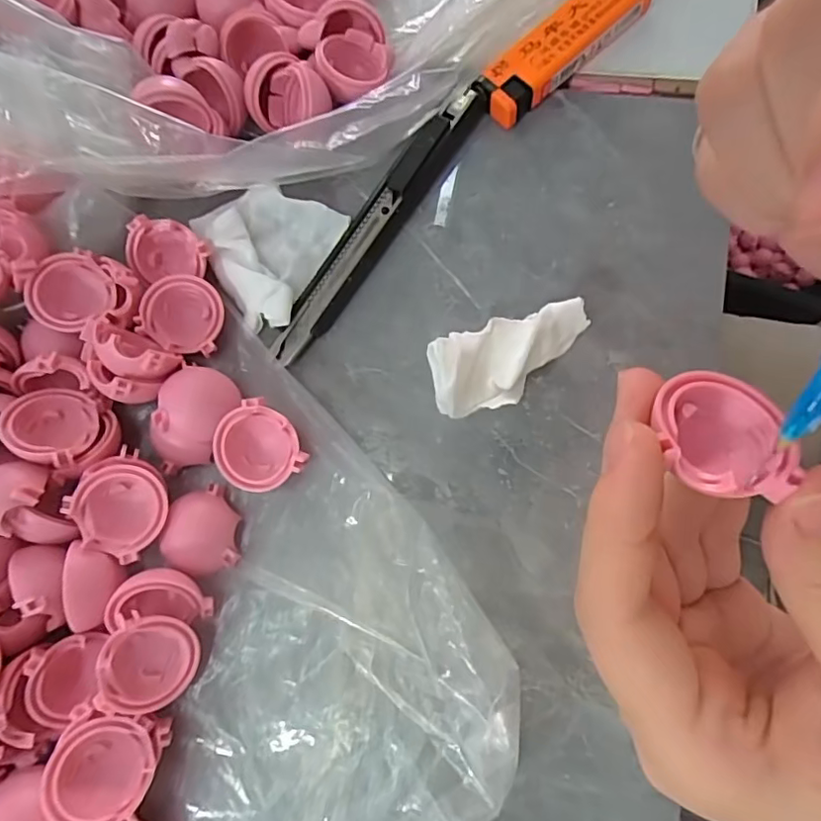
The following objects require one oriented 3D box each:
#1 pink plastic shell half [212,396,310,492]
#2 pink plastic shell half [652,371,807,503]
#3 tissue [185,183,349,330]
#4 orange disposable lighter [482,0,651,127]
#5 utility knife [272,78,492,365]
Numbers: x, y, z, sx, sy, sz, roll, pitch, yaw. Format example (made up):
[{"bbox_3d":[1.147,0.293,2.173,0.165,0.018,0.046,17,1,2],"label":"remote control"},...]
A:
[{"bbox_3d":[-0.054,0.014,0.199,0.029,0.014,0.029,-1,76,5],"label":"pink plastic shell half"},{"bbox_3d":[0.067,0.005,0.123,0.028,0.013,0.028,0,78,-1],"label":"pink plastic shell half"},{"bbox_3d":[-0.061,-0.066,0.219,0.053,0.010,0.055,24,79,11],"label":"tissue"},{"bbox_3d":[0.061,-0.149,0.229,0.080,0.017,0.025,-42,76,-6],"label":"orange disposable lighter"},{"bbox_3d":[-0.012,-0.076,0.217,0.015,0.013,0.133,32,81,12],"label":"utility knife"}]

